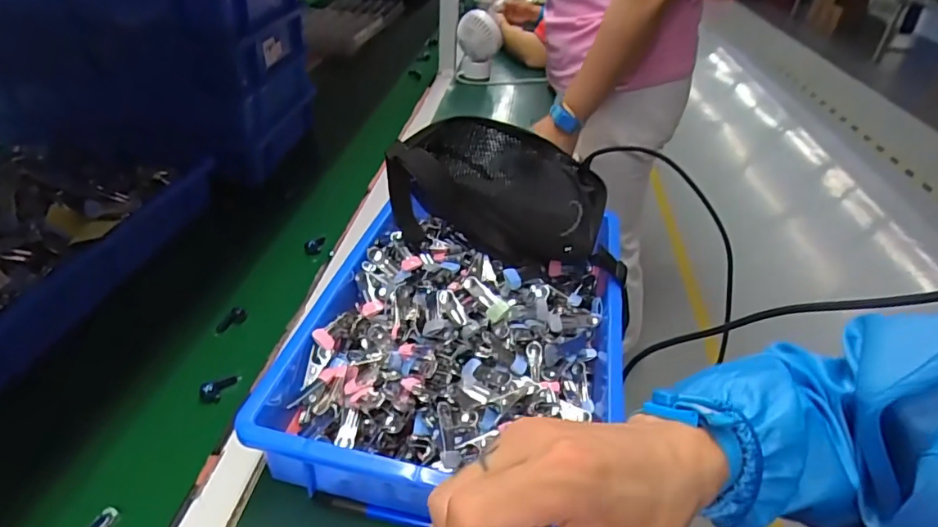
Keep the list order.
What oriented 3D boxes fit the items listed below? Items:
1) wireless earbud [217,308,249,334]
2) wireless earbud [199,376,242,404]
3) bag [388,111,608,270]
[{"bbox_3d":[-0.263,0.064,0.592,0.037,0.016,0.013,-38,47,-7],"label":"wireless earbud"},{"bbox_3d":[-0.242,0.118,0.517,0.015,0.019,0.038,16,38,15],"label":"wireless earbud"},{"bbox_3d":[0.034,-0.076,0.610,0.234,0.121,0.128,11,37,9],"label":"bag"}]

